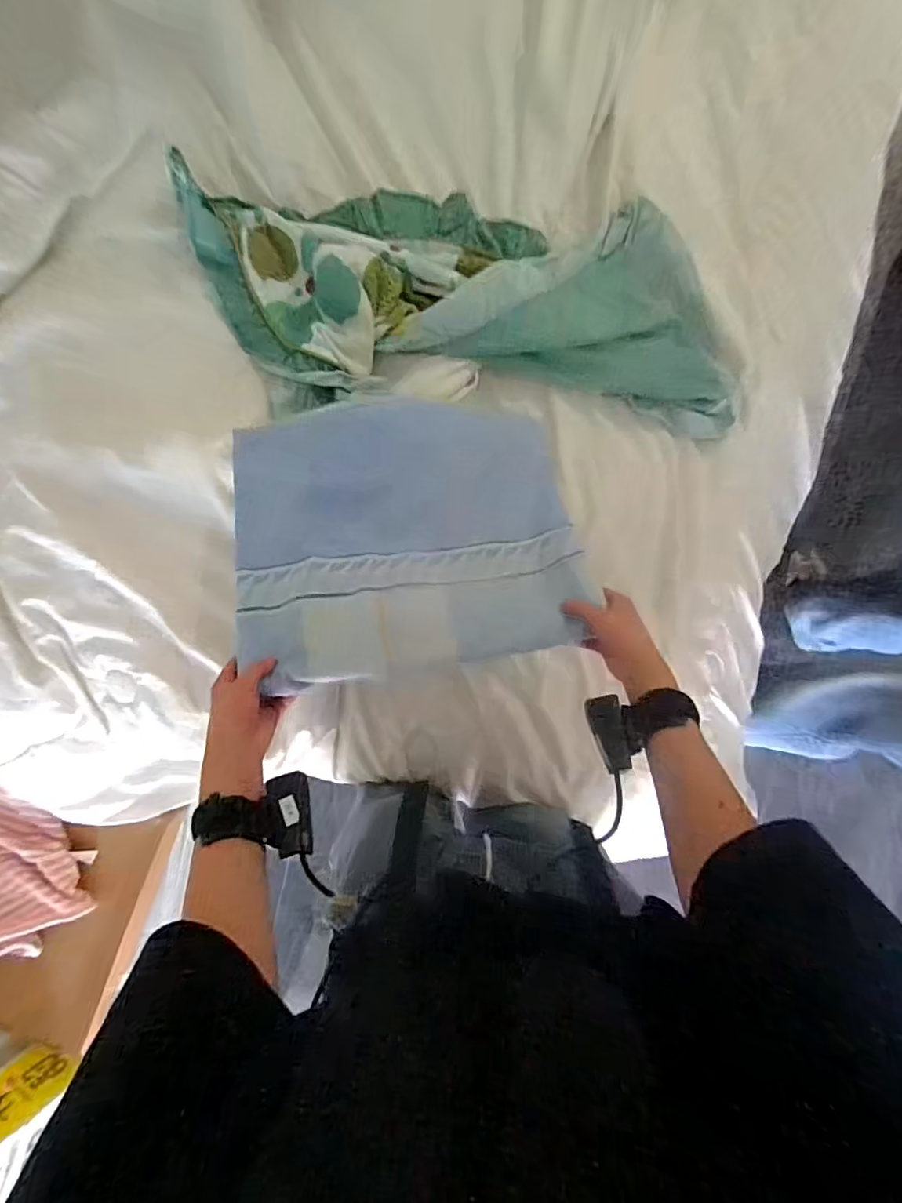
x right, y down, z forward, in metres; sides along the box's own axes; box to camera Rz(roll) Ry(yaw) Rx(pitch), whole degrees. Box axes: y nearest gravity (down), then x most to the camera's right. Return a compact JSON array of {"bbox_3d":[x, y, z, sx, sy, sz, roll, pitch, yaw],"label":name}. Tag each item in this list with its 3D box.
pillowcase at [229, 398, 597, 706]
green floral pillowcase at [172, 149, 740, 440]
[{"bbox_3d":[-0.045,-0.075,0.558,0.367,0.119,0.293,-8,95,-2],"label":"pillowcase"},{"bbox_3d":[0.024,-0.370,0.670,0.696,0.067,0.304,2,94,-3],"label":"green floral pillowcase"}]

